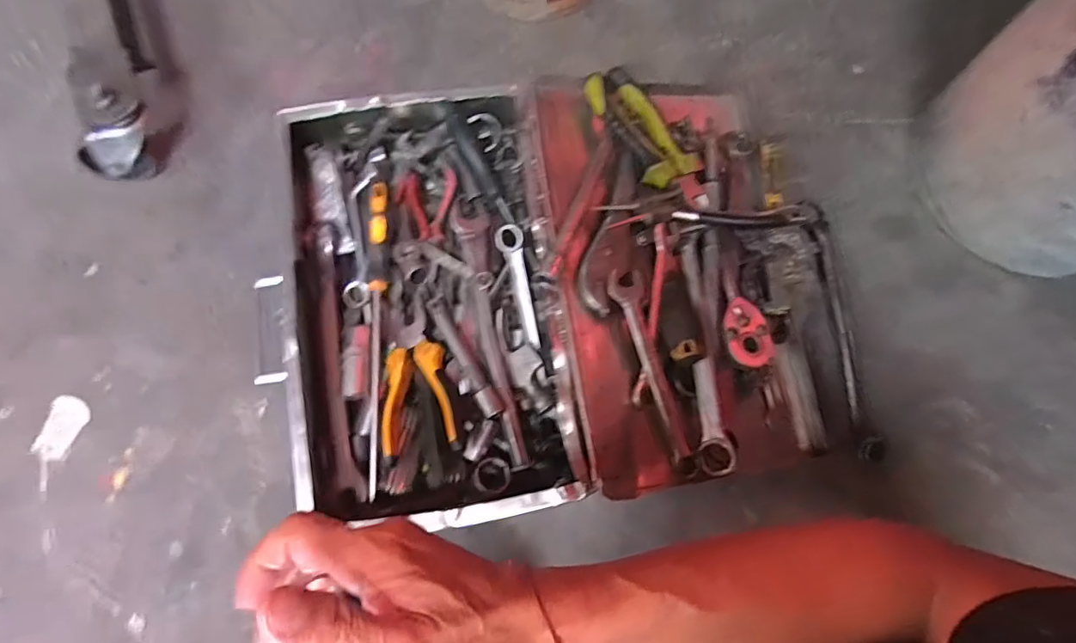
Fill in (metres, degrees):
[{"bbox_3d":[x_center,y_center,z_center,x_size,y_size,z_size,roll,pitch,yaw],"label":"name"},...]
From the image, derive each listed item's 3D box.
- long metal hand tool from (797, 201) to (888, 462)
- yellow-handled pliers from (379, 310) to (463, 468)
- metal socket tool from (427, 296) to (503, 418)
[{"bbox_3d":[0.319,-0.002,0.570,0.027,0.011,0.281,-4,77,-1],"label":"long metal hand tool"},{"bbox_3d":[-0.115,0.053,0.492,0.068,0.028,0.134,-12,77,-4],"label":"yellow-handled pliers"},{"bbox_3d":[-0.068,0.031,0.506,0.017,0.023,0.123,-28,78,-8],"label":"metal socket tool"}]

